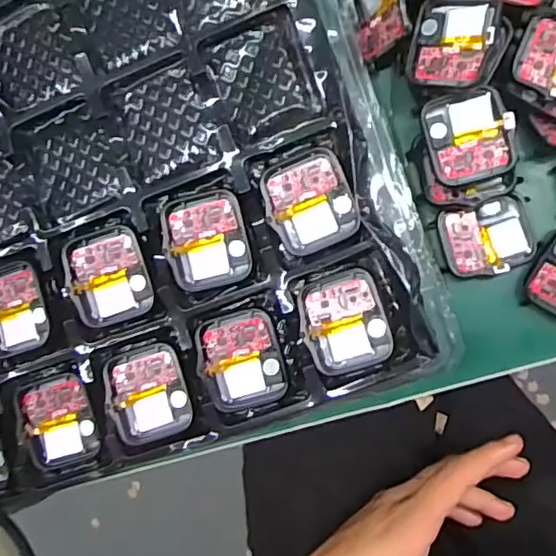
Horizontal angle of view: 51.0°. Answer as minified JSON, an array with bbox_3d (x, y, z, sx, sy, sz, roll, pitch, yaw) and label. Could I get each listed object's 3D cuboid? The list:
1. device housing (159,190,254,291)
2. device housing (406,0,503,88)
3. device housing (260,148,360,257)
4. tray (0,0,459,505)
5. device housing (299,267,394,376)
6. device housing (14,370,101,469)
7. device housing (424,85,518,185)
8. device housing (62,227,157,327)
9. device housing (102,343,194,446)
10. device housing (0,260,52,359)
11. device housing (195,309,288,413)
[{"bbox_3d":[-0.032,-0.017,0.263,0.035,0.008,0.043,-11,88,9],"label":"device housing"},{"bbox_3d":[0.080,-0.108,0.264,0.037,0.008,0.040,15,93,30],"label":"device housing"},{"bbox_3d":[0.014,-0.034,0.260,0.036,0.009,0.042,-22,86,9],"label":"device housing"},{"bbox_3d":[-0.085,-0.055,0.280,0.263,0.035,0.278,-19,87,9],"label":"tray"},{"bbox_3d":[0.029,0.019,0.255,0.035,0.008,0.044,-18,87,9],"label":"device housing"},{"bbox_3d":[-0.103,0.068,0.275,0.034,0.012,0.042,-13,88,9],"label":"device housing"},{"bbox_3d":[0.087,-0.065,0.267,0.036,0.008,0.040,-12,88,9],"label":"device housing"},{"bbox_3d":[-0.077,-0.001,0.265,0.035,0.008,0.042,-18,87,9],"label":"device housing"},{"bbox_3d":[-0.059,0.053,0.269,0.036,0.010,0.042,-16,87,9],"label":"device housing"},{"bbox_3d":[-0.125,0.014,0.274,0.036,0.005,0.042,-17,87,9],"label":"device housing"},{"bbox_3d":[-0.016,0.037,0.261,0.037,0.006,0.043,-16,87,9],"label":"device housing"}]

